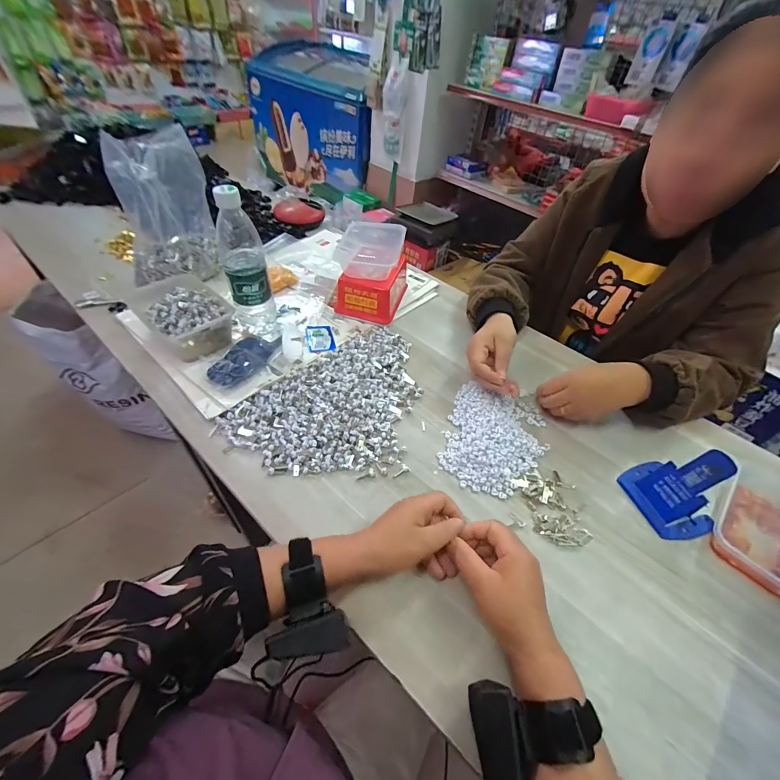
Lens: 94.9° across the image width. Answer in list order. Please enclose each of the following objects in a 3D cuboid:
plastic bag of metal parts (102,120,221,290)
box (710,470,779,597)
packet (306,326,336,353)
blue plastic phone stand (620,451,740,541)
[{"bbox_3d":[-0.386,-0.297,0.616,0.069,0.237,0.141,25,50,16],"label":"plastic bag of metal parts"},{"bbox_3d":[0.483,0.178,0.455,0.160,0.040,0.120,-34,59,-31],"label":"box"},{"bbox_3d":[-0.124,-0.092,0.638,0.046,0.005,0.069,-9,49,-14],"label":"packet"},{"bbox_3d":[0.369,0.121,0.452,0.080,0.097,0.105,-17,52,-20],"label":"blue plastic phone stand"}]

